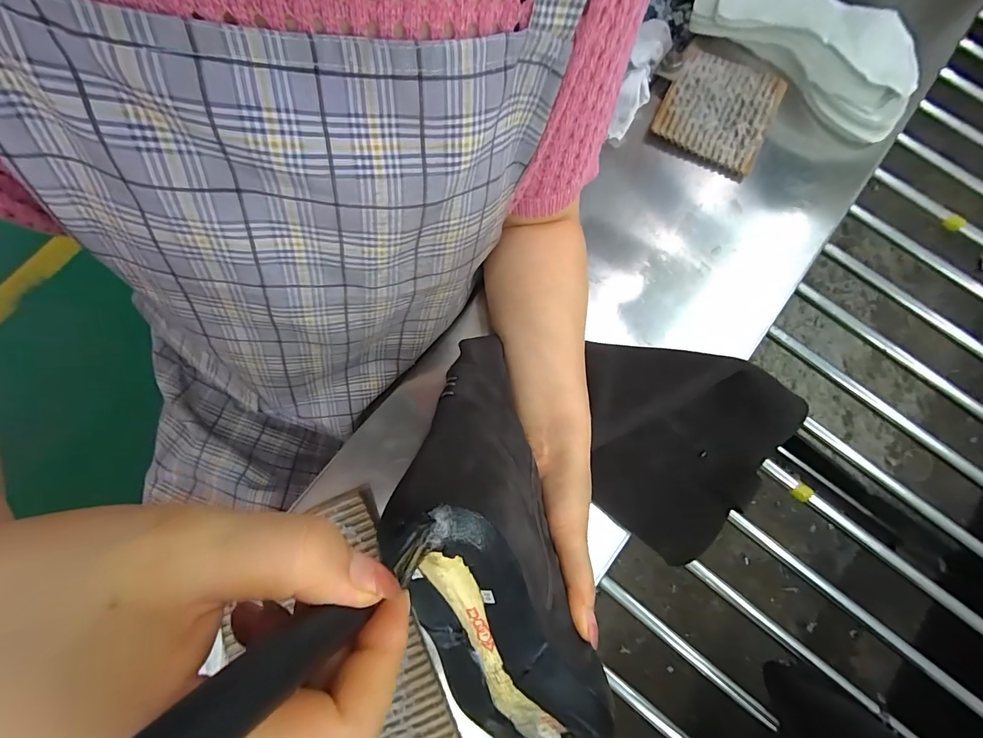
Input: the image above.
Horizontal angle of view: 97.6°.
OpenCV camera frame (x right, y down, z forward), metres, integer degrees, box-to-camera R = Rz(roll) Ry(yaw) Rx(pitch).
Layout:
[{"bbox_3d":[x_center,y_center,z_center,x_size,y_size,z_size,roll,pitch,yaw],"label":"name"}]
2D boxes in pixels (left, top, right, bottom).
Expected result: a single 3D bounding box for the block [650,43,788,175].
[{"bbox_3d":[0.246,-0.283,0.464,0.110,0.018,0.128,26,75,5],"label":"block"}]

